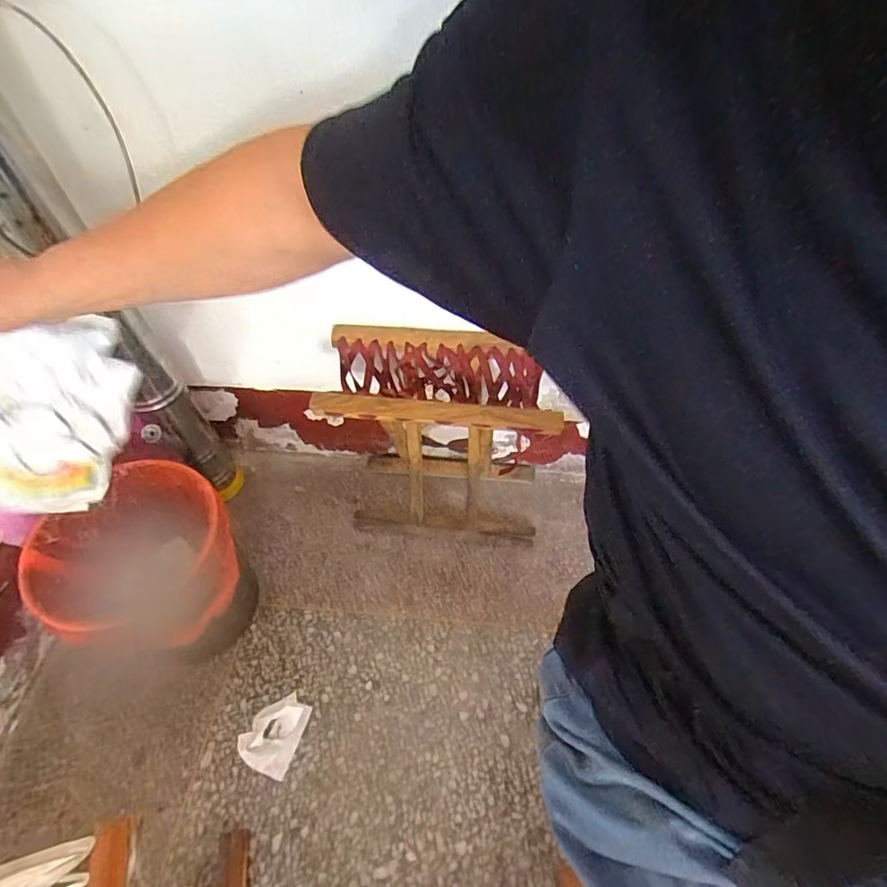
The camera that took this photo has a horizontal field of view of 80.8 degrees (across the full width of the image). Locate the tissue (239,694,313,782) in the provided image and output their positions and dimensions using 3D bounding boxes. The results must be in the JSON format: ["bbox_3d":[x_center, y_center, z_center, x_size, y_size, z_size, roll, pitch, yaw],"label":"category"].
[{"bbox_3d":[-0.245,0.416,0.755,0.075,0.021,0.100,12,53,11],"label":"tissue"}]

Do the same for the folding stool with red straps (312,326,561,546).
[{"bbox_3d":[0.000,0.007,0.855,0.321,0.366,0.176,4,52,5],"label":"folding stool with red straps"}]

